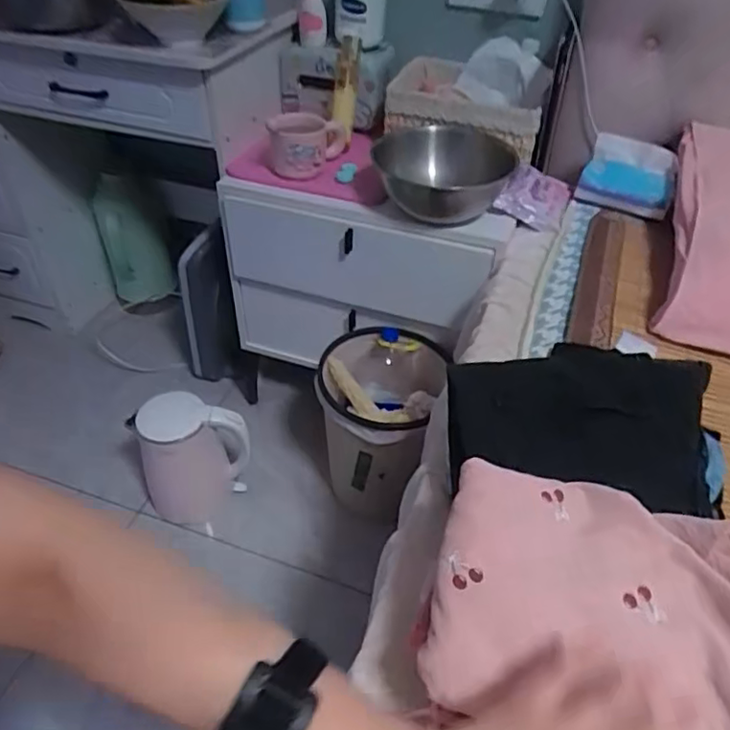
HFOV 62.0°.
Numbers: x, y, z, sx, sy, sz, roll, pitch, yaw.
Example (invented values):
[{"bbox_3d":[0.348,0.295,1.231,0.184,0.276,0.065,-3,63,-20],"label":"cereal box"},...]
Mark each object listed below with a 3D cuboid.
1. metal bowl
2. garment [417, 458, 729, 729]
[{"bbox_3d":[0.125,-0.304,0.956,0.212,0.091,0.229,5,43,4],"label":"metal bowl"},{"bbox_3d":[0.183,0.169,0.400,0.278,0.053,0.196,20,46,19],"label":"garment"}]

